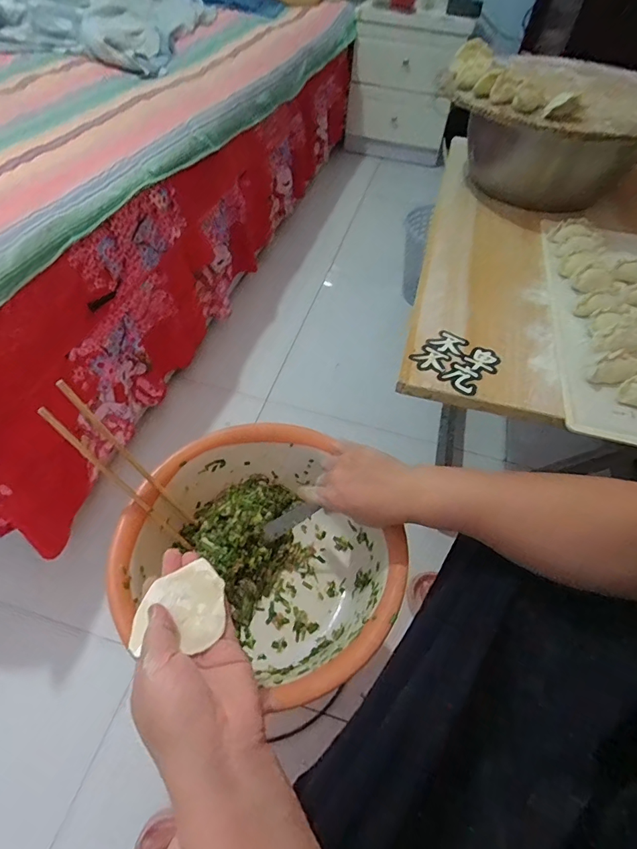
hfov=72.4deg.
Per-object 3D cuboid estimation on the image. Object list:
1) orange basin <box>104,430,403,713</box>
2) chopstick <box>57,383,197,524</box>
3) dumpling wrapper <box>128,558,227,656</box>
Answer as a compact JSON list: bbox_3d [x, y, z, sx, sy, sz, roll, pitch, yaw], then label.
[{"bbox_3d":[-0.068,0.154,0.477,0.255,0.109,0.278,2,53,-3],"label":"orange basin"},{"bbox_3d":[-0.191,0.039,0.450,0.010,0.210,0.012,2,46,35],"label":"chopstick"},{"bbox_3d":[-0.102,0.134,0.322,0.063,0.012,0.061,2,53,-3],"label":"dumpling wrapper"}]

